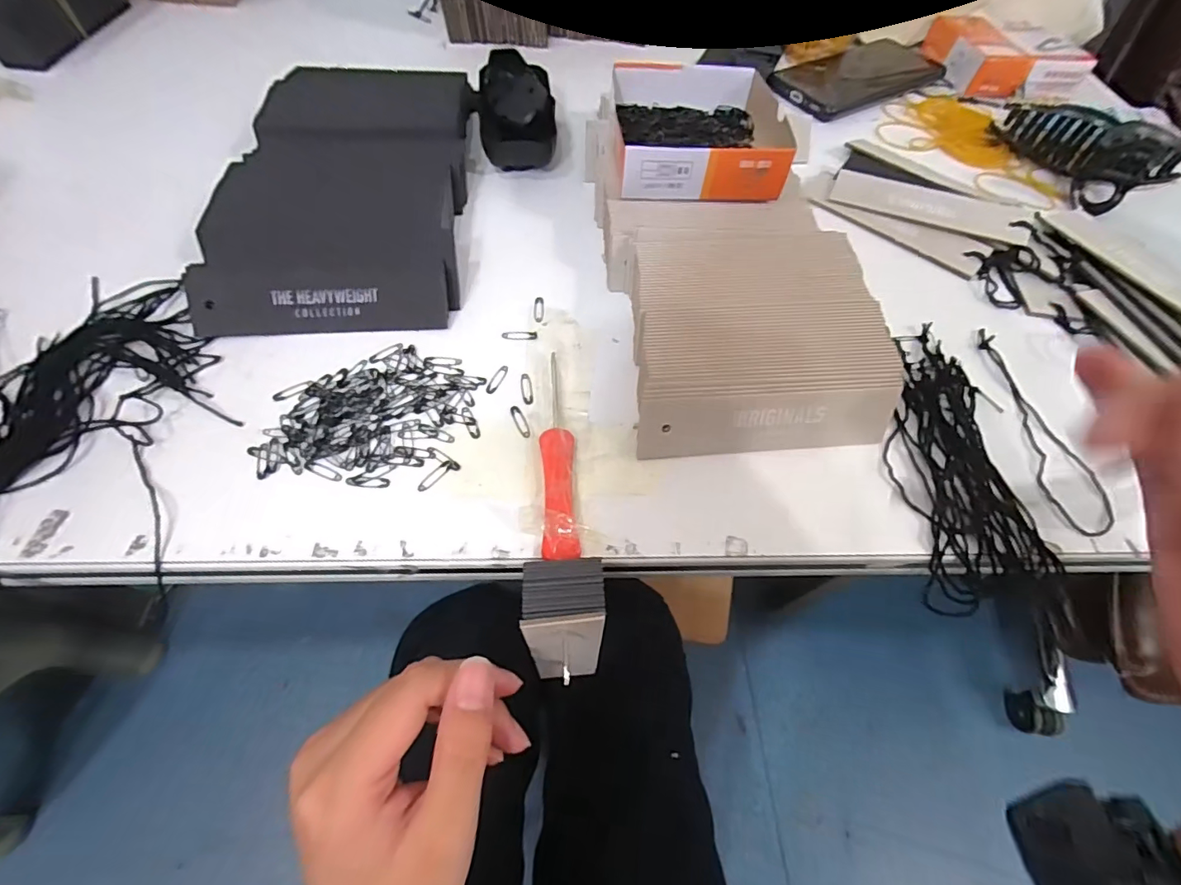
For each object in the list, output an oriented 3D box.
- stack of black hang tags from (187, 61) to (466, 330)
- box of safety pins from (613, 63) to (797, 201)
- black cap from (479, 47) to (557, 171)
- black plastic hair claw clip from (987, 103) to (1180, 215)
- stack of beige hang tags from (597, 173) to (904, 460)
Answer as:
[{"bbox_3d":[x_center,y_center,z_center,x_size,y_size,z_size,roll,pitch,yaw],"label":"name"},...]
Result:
[{"bbox_3d":[-0.147,-0.169,0.318,0.128,0.026,0.242,-2,59,-5],"label":"stack of black hang tags"},{"bbox_3d":[0.071,-0.201,0.316,0.108,0.030,0.125,2,59,-3],"label":"box of safety pins"},{"bbox_3d":[-0.053,-0.236,0.361,0.053,0.038,0.095,-7,60,-8],"label":"black cap"},{"bbox_3d":[0.361,-0.220,0.375,0.042,0.044,0.114,-16,62,-13],"label":"black plastic hair claw clip"},{"bbox_3d":[0.081,-0.073,0.274,0.132,0.034,0.162,-4,60,-6],"label":"stack of beige hang tags"}]

